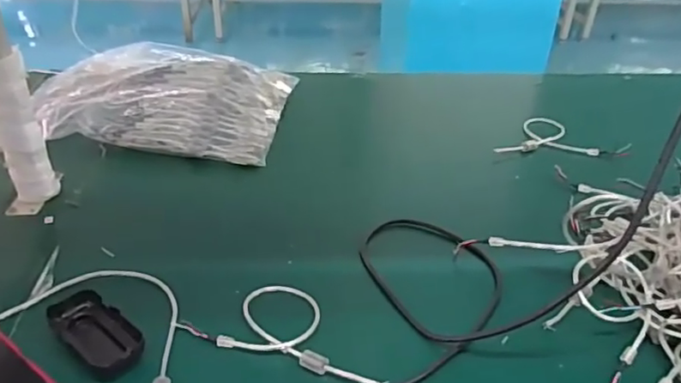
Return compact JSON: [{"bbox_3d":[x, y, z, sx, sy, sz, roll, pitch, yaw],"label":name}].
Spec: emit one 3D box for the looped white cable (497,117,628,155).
[{"bbox_3d":[0.367,-0.092,0.946,0.210,0.022,0.112,4,33,4],"label":"looped white cable"}]

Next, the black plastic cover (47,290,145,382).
[{"bbox_3d":[-0.239,0.138,0.544,0.113,0.018,0.057,27,41,34],"label":"black plastic cover"}]

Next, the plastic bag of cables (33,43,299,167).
[{"bbox_3d":[-0.309,-0.162,0.951,0.415,0.080,0.305,4,33,5],"label":"plastic bag of cables"}]

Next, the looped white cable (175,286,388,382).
[{"bbox_3d":[-0.049,0.138,0.576,0.216,0.012,0.099,11,34,14],"label":"looped white cable"}]

